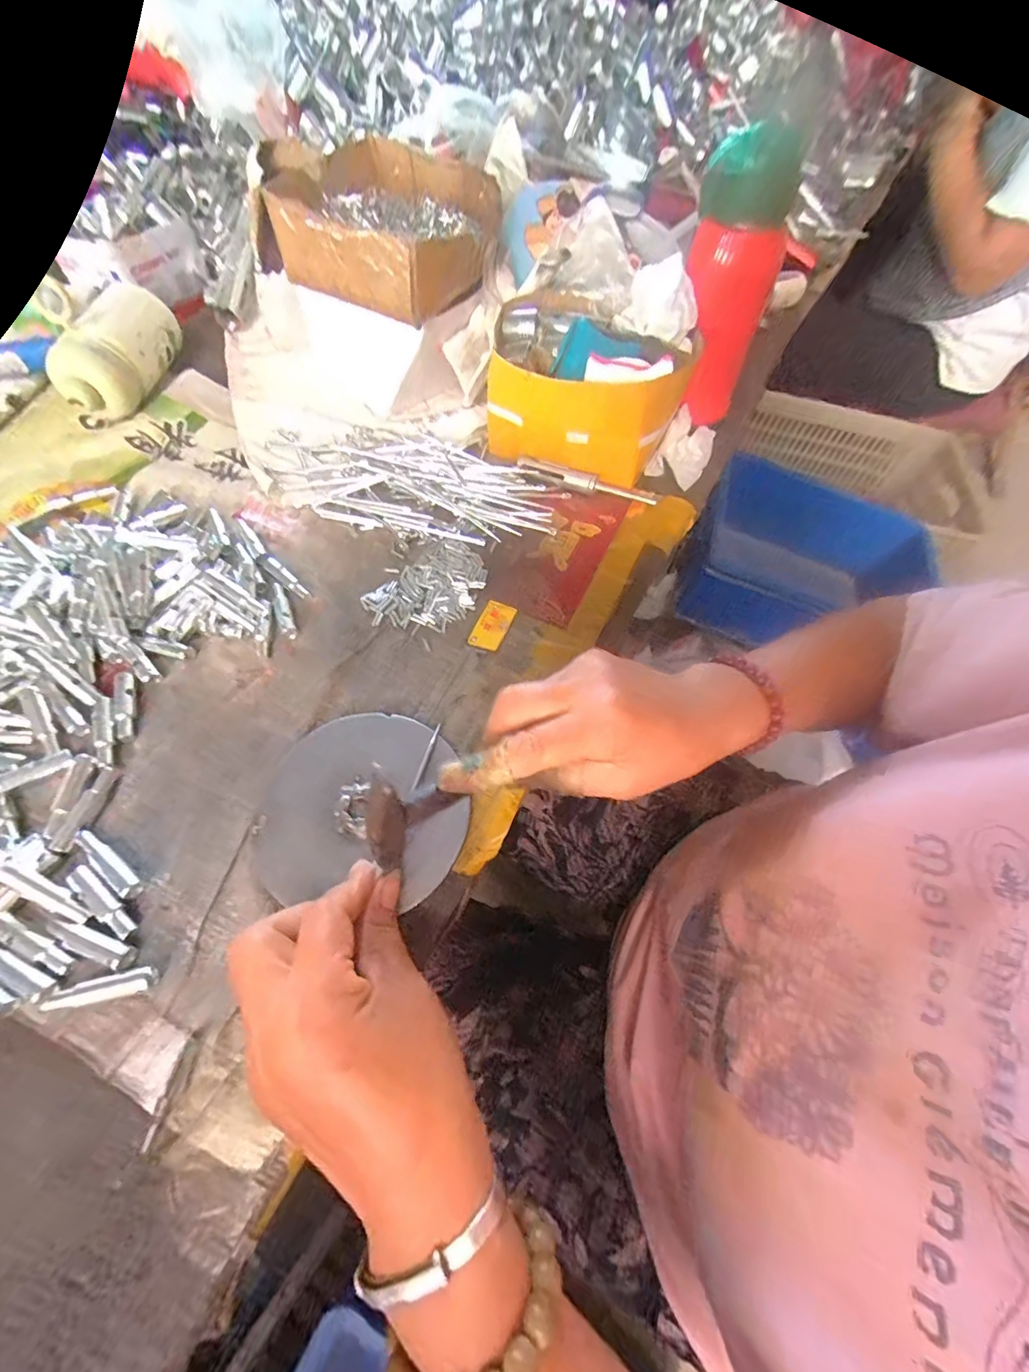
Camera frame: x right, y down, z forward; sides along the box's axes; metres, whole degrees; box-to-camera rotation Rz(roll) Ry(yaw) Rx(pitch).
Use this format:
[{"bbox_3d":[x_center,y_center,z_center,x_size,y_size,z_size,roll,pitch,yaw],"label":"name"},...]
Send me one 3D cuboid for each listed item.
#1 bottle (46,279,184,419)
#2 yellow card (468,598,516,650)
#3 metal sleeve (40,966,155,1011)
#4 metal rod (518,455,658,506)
[{"bbox_3d":[-0.387,-0.330,0.467,0.060,0.071,0.154,6,61,0],"label":"bottle"},{"bbox_3d":[-0.017,-0.048,0.370,0.025,0.004,0.044,22,62,9],"label":"yellow card"},{"bbox_3d":[-0.212,0.155,0.243,0.051,0.006,0.011,-9,62,-8],"label":"metal sleeve"},{"bbox_3d":[0.067,-0.191,0.445,0.134,0.012,0.018,17,62,7],"label":"metal rod"}]

